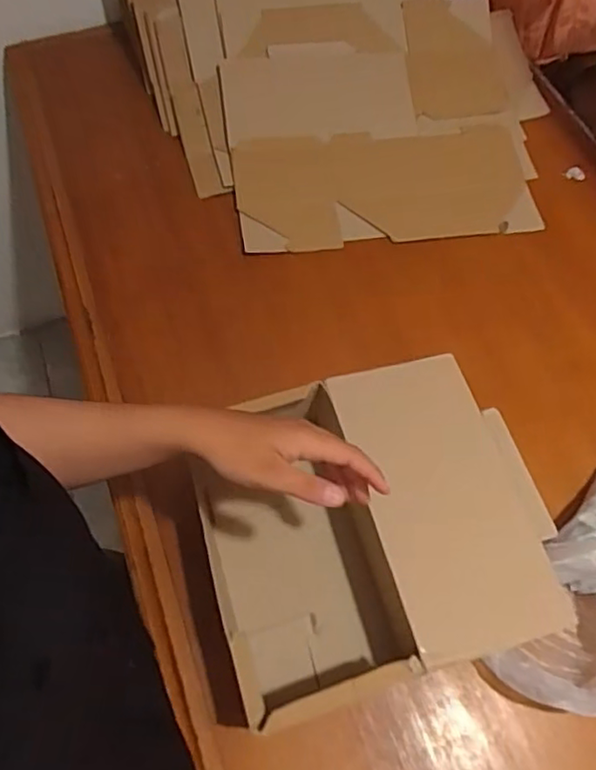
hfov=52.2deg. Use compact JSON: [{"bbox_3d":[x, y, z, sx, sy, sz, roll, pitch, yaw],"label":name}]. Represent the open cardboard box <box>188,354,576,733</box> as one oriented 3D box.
[{"bbox_3d":[0.068,0.132,0.577,0.288,0.108,0.265,-15,63,-8],"label":"open cardboard box"}]

